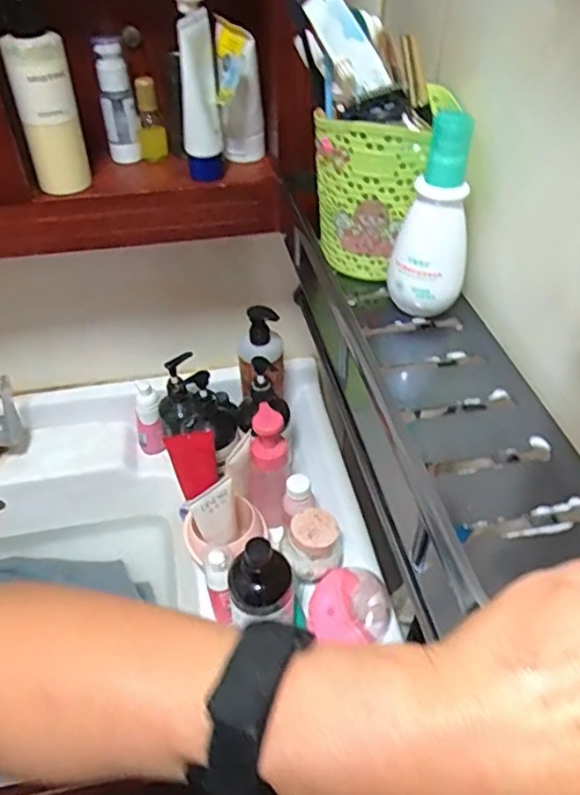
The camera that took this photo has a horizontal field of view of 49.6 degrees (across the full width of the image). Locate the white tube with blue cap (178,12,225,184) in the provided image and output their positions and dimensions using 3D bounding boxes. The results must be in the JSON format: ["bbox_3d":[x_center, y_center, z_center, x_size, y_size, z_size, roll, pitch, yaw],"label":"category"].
[{"bbox_3d":[-0.089,-0.288,0.612,0.039,0.141,0.067,-8,49,-5],"label":"white tube with blue cap"}]

